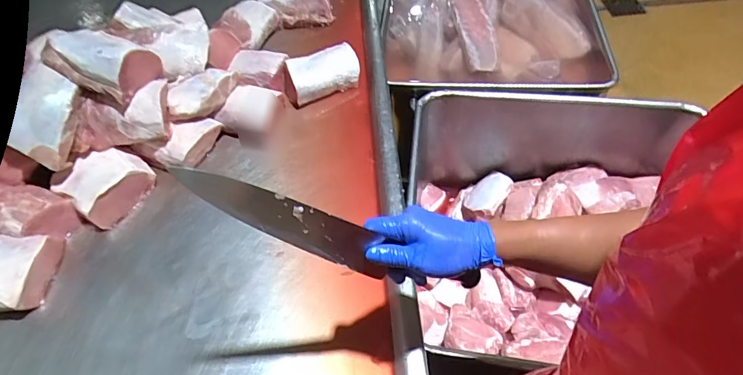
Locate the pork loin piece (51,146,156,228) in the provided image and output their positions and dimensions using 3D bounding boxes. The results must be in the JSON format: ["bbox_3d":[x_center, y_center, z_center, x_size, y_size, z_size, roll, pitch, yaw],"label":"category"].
[{"bbox_3d":[-0.487,-0.007,0.806,0.136,0.077,0.131,30,60,26],"label":"pork loin piece"}]

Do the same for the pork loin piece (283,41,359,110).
[{"bbox_3d":[-0.110,-0.251,0.970,0.178,0.068,0.100,-27,54,-15],"label":"pork loin piece"}]

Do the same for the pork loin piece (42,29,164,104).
[{"bbox_3d":[-0.499,-0.234,0.800,0.150,0.089,0.125,13,54,15],"label":"pork loin piece"}]

